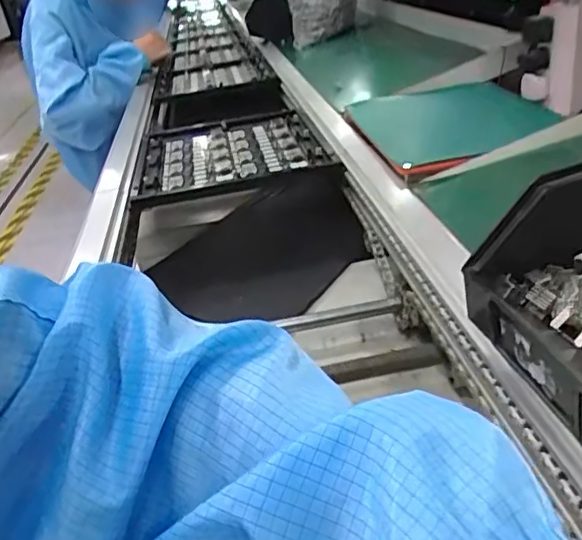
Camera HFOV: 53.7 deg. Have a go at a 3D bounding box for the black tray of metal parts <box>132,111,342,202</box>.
[{"bbox_3d":[-0.088,-0.166,0.819,0.249,0.013,0.300,-10,35,-3],"label":"black tray of metal parts"}]

